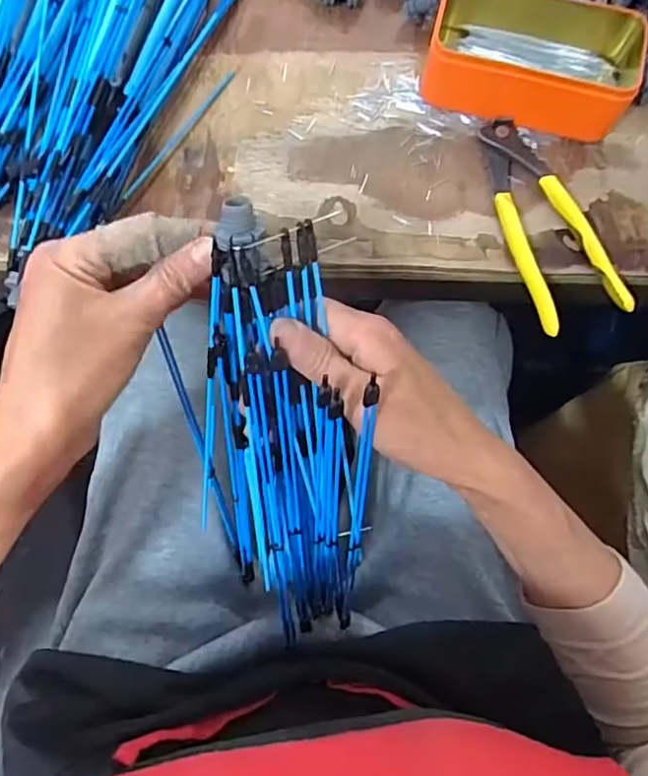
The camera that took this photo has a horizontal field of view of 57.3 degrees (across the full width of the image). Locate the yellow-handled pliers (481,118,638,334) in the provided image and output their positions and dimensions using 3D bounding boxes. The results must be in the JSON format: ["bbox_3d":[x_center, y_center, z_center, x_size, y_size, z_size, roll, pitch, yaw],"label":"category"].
[{"bbox_3d":[0.152,-0.118,0.410,0.058,0.015,0.160,-15,72,-4],"label":"yellow-handled pliers"}]

